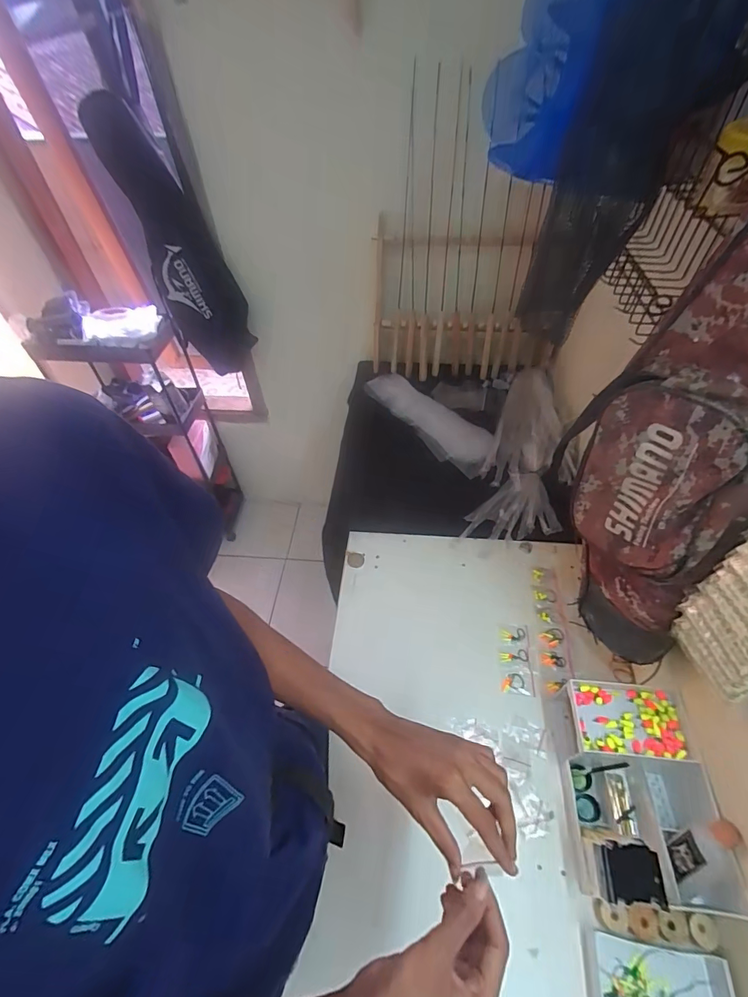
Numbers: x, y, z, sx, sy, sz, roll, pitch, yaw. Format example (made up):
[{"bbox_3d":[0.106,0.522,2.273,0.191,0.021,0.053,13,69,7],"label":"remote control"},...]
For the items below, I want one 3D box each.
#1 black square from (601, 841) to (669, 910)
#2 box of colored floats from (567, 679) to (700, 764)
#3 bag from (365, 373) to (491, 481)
[{"bbox_3d":[0.284,0.412,0.466,0.056,0.017,0.051,2,51,3],"label":"black square"},{"bbox_3d":[0.349,0.300,0.575,0.148,0.019,0.091,4,51,5],"label":"box of colored floats"},{"bbox_3d":[0.139,-0.200,1.071,0.144,0.067,0.391,-36,58,-24],"label":"bag"}]

